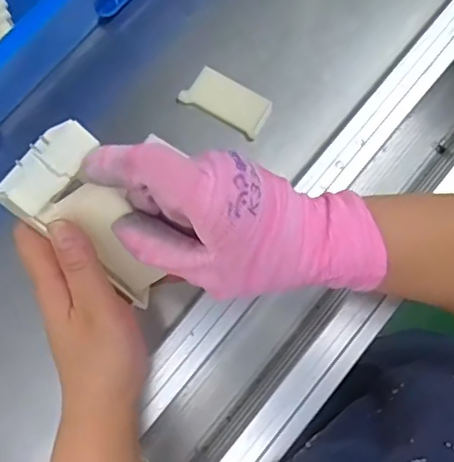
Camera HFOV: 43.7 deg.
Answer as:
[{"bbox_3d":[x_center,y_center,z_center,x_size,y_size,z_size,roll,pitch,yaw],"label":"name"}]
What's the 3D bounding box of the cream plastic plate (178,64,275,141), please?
[{"bbox_3d":[0.001,-0.119,0.518,0.077,0.006,0.039,29,85,-5],"label":"cream plastic plate"}]

